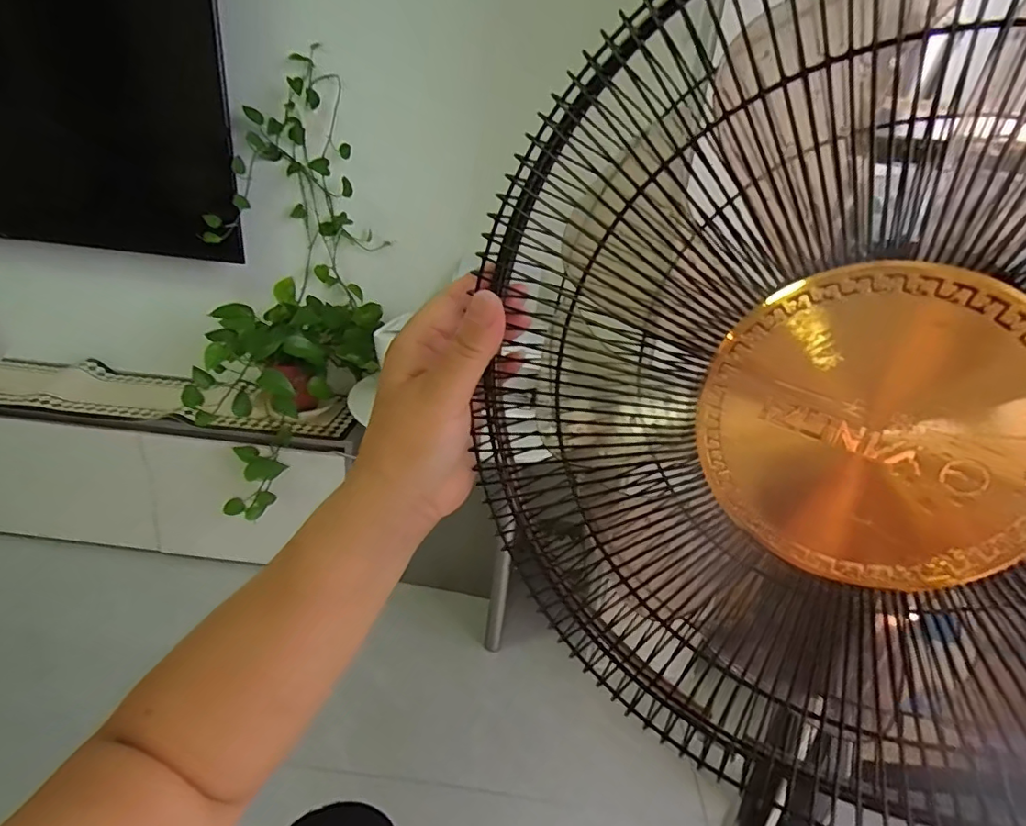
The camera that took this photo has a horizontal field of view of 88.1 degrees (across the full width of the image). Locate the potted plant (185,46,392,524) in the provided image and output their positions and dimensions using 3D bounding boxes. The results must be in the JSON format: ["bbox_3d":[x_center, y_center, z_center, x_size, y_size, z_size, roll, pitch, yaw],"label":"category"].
[{"bbox_3d":[-0.539,-0.289,1.275,0.457,0.933,0.296,-10,26,-35],"label":"potted plant"}]

